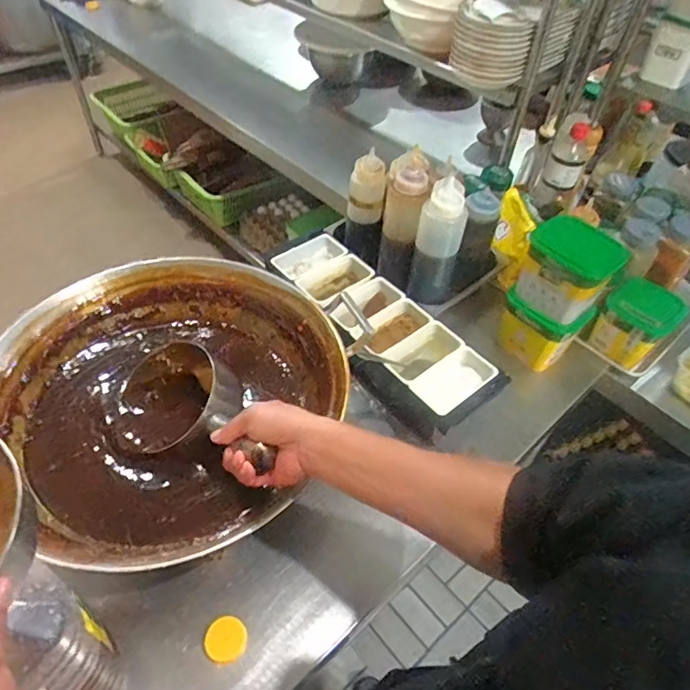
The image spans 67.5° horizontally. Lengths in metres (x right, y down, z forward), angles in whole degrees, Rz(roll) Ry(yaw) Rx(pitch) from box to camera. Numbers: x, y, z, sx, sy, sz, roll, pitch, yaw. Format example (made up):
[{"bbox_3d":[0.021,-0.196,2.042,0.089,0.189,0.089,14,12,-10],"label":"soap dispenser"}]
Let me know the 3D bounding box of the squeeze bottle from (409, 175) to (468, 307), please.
[{"bbox_3d":[0.168,-0.176,0.938,0.079,0.234,0.075,4,49,-1],"label":"squeeze bottle"}]

